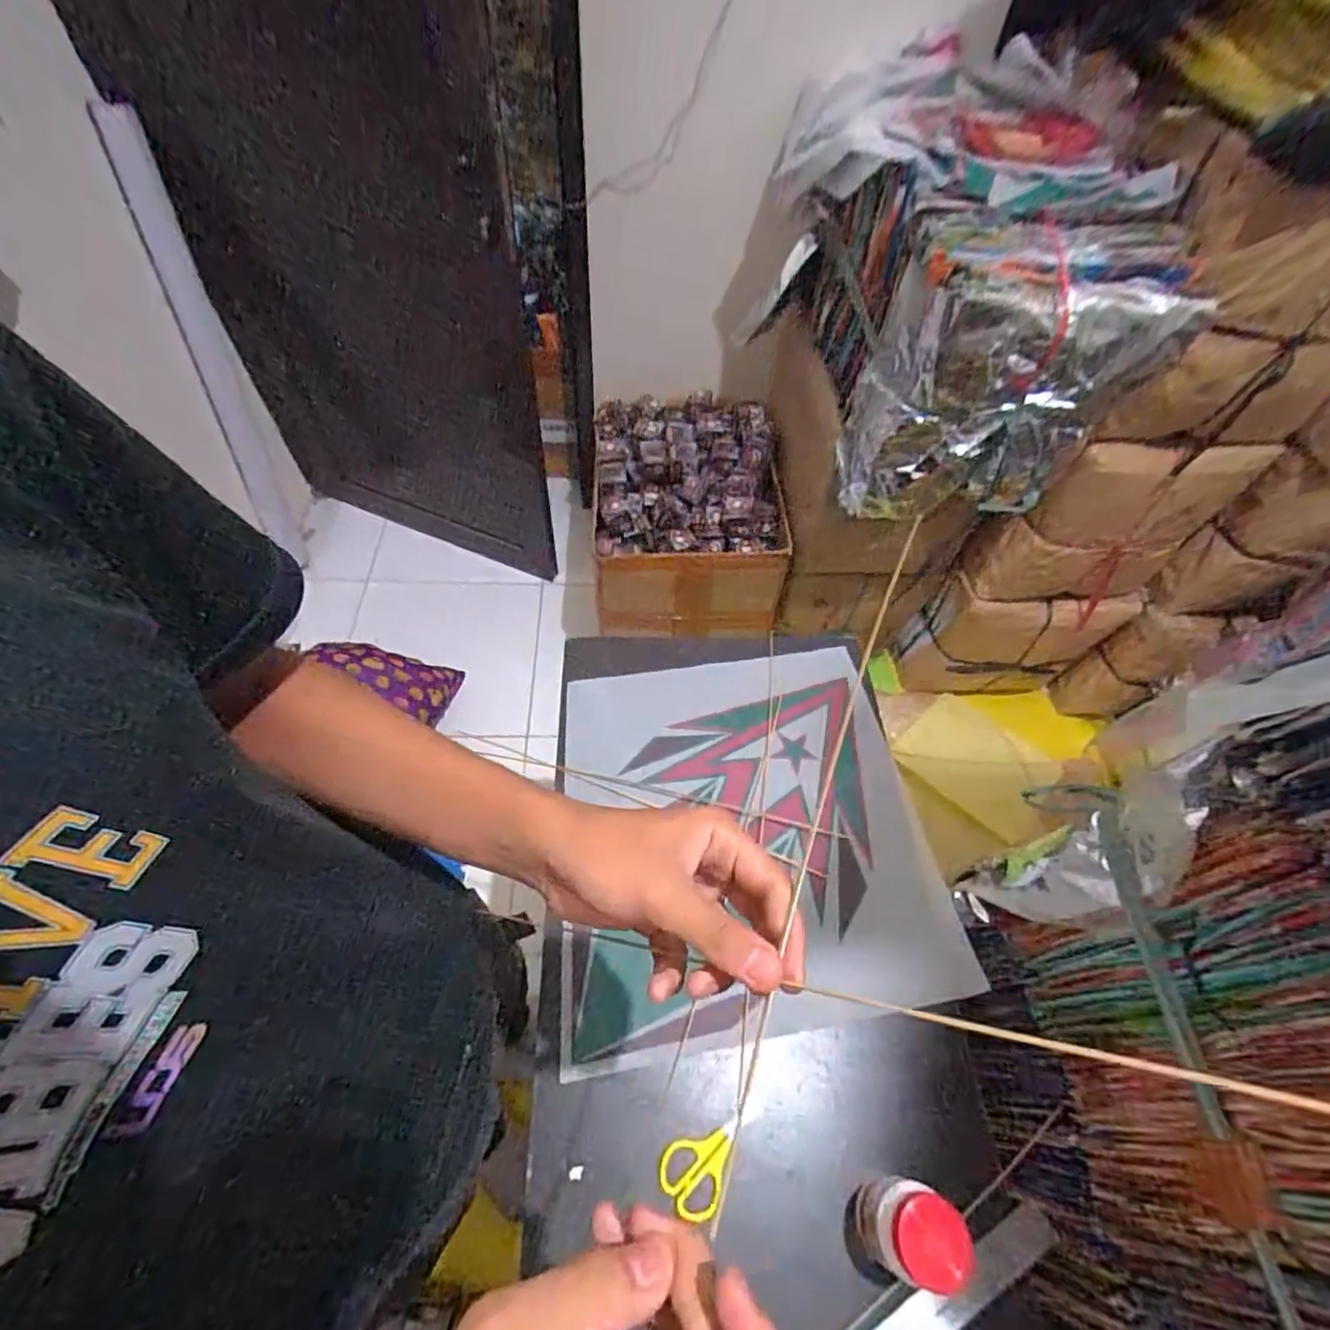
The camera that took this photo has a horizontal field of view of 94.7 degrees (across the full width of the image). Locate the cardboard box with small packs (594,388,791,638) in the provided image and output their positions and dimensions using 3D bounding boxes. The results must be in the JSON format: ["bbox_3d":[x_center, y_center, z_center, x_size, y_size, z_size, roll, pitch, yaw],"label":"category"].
[{"bbox_3d":[0.048,-0.381,1.505,0.428,0.240,0.570,0,56,-5],"label":"cardboard box with small packs"}]

